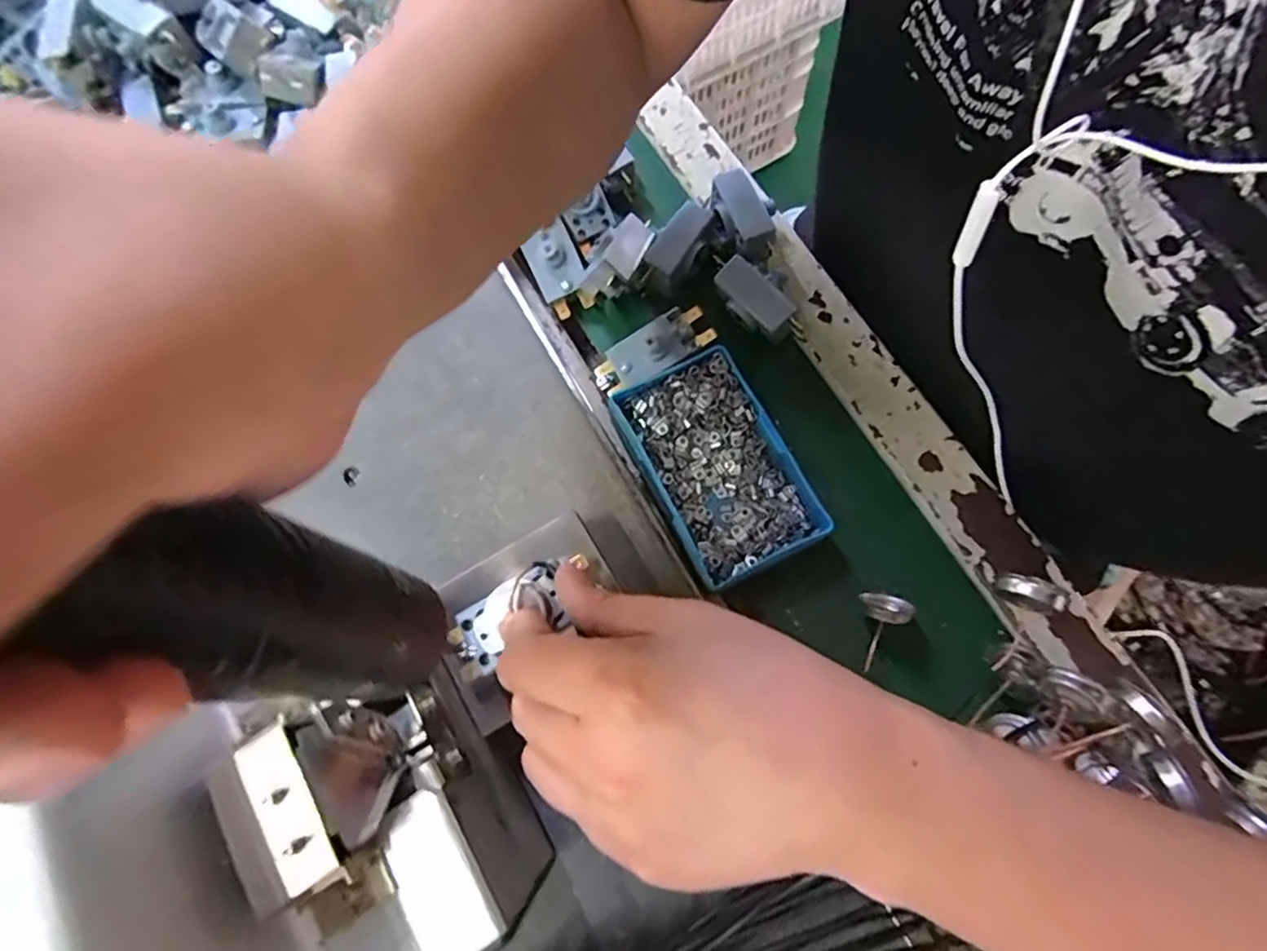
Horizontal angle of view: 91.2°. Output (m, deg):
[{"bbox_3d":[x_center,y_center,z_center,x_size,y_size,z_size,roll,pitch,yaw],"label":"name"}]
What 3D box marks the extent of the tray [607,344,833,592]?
[{"bbox_3d":[0.043,-0.006,0.322,0.068,0.024,0.113,-27,74,-4],"label":"tray"}]

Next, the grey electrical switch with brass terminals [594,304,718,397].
[{"bbox_3d":[0.011,-0.069,0.336,0.065,0.017,0.027,-30,73,4],"label":"grey electrical switch with brass terminals"}]

